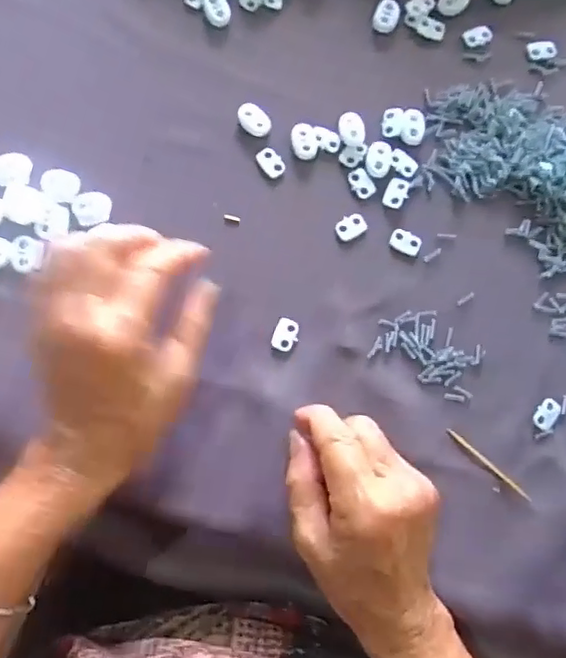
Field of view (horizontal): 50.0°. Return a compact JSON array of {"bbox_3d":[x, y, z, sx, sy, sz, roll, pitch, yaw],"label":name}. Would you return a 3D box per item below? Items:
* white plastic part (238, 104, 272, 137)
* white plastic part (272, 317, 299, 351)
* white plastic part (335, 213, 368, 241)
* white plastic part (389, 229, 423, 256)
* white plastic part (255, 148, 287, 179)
[{"bbox_3d":[-0.018,-0.132,0.382,0.023,0.004,0.017,44,81,2],"label":"white plastic part"},{"bbox_3d":[0.002,0.003,0.362,0.014,0.004,0.020,13,82,-3],"label":"white plastic part"},{"bbox_3d":[0.042,-0.063,0.374,0.020,0.004,0.014,-29,86,-8],"label":"white plastic part"},{"bbox_3d":[0.076,-0.054,0.375,0.019,0.004,0.013,26,81,-1],"label":"white plastic part"},{"bbox_3d":[-0.007,-0.104,0.377,0.013,0.004,0.019,-38,87,-8],"label":"white plastic part"}]

